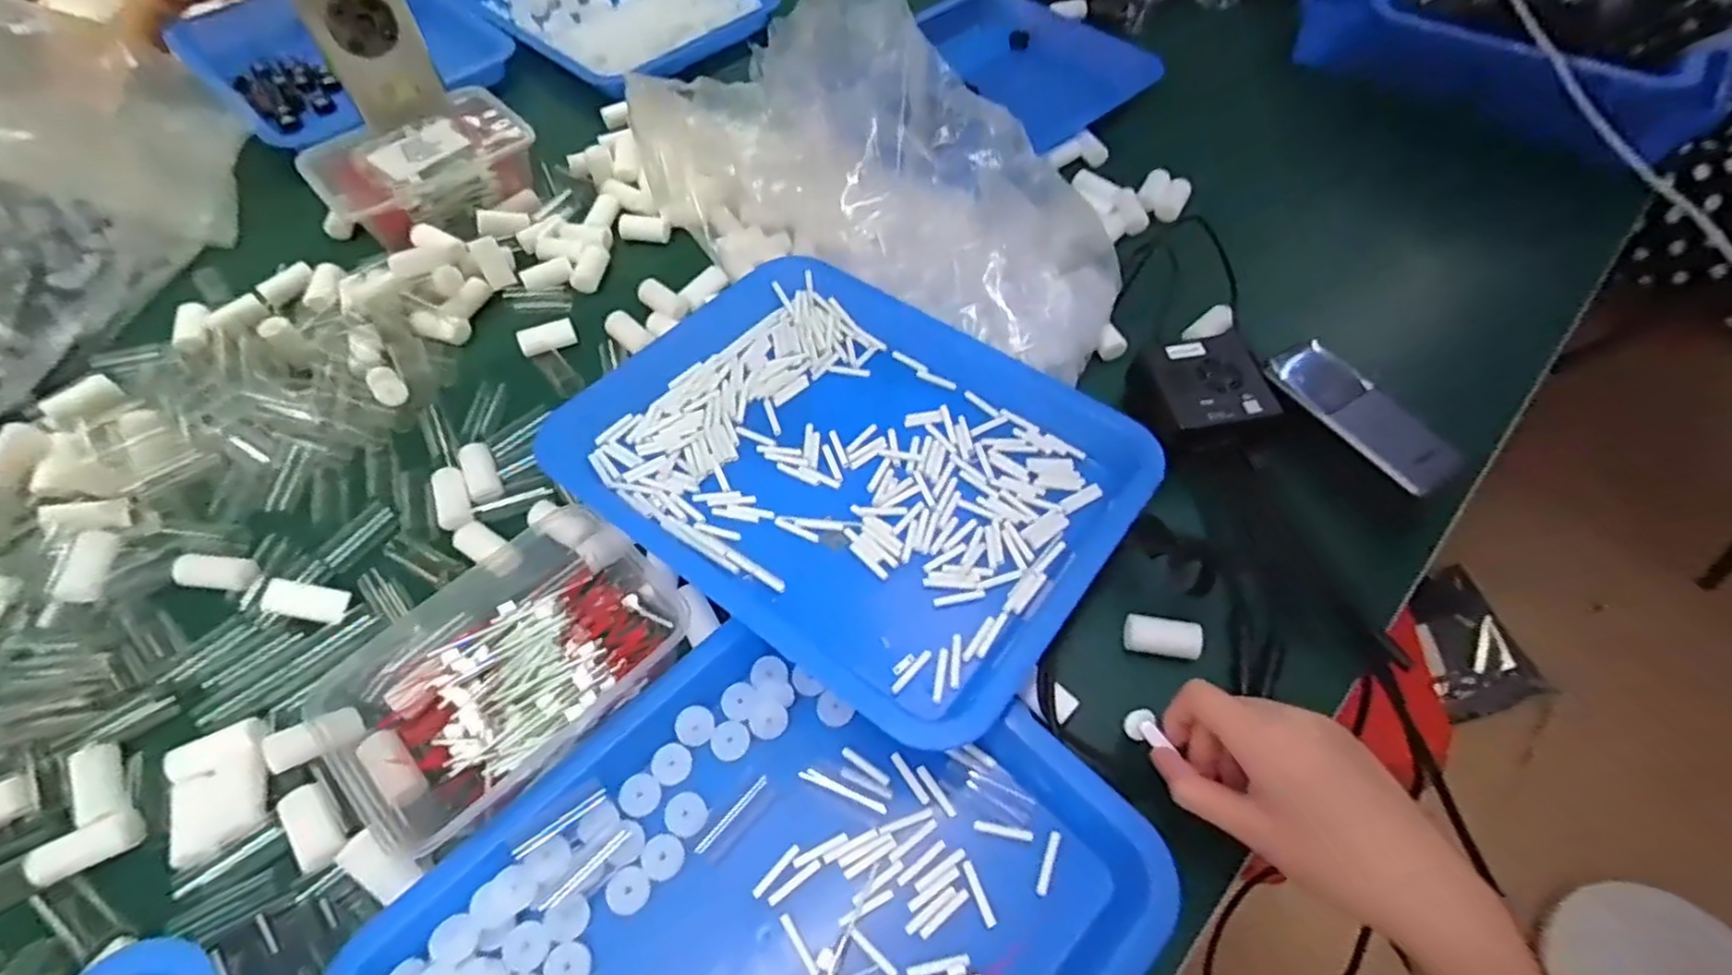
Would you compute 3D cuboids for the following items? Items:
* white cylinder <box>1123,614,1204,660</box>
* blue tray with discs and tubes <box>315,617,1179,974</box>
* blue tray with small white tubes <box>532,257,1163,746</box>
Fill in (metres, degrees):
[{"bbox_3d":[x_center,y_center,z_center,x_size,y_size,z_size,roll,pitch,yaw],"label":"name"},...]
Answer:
[{"bbox_3d":[0.175,0.087,0.434,0.043,0.014,0.022,12,88,16],"label":"white cylinder"},{"bbox_3d":[-0.048,0.212,0.348,0.321,0.034,0.269,-39,65,-22],"label":"blue tray with discs and tubes"},{"bbox_3d":[-0.016,-0.022,0.485,0.354,0.042,0.259,32,62,19],"label":"blue tray with small white tubes"}]

